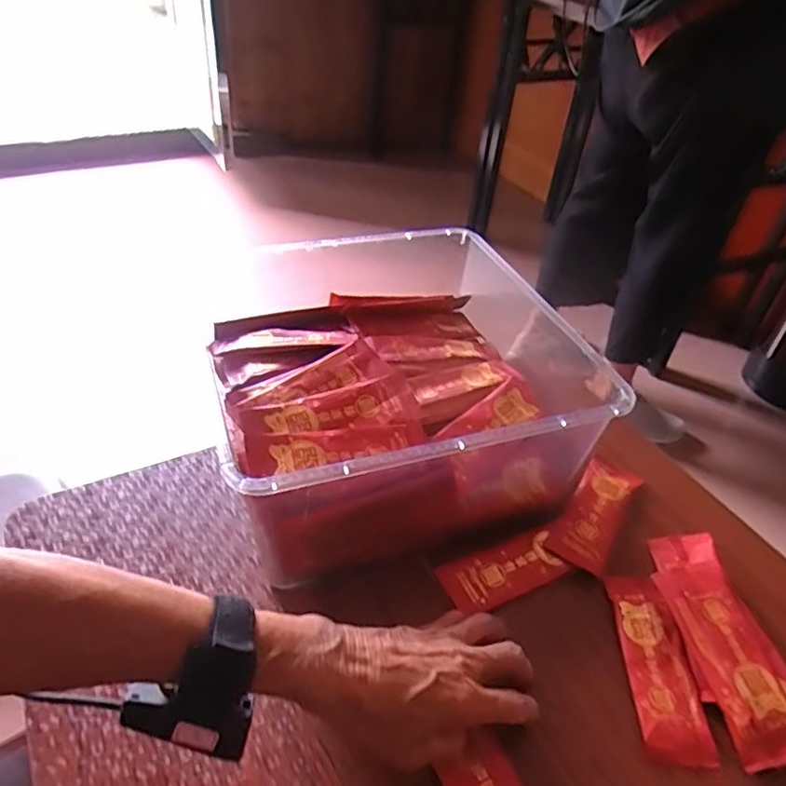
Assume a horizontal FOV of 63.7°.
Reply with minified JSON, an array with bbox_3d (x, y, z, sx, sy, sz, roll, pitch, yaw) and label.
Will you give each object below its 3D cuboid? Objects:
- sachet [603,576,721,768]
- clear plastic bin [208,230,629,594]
[{"bbox_3d":[0.188,0.192,0.453,0.047,0.011,0.130,4,40,-1],"label":"sachet"},{"bbox_3d":[0.011,-0.020,0.558,0.304,0.128,0.301,-10,43,-18],"label":"clear plastic bin"}]

